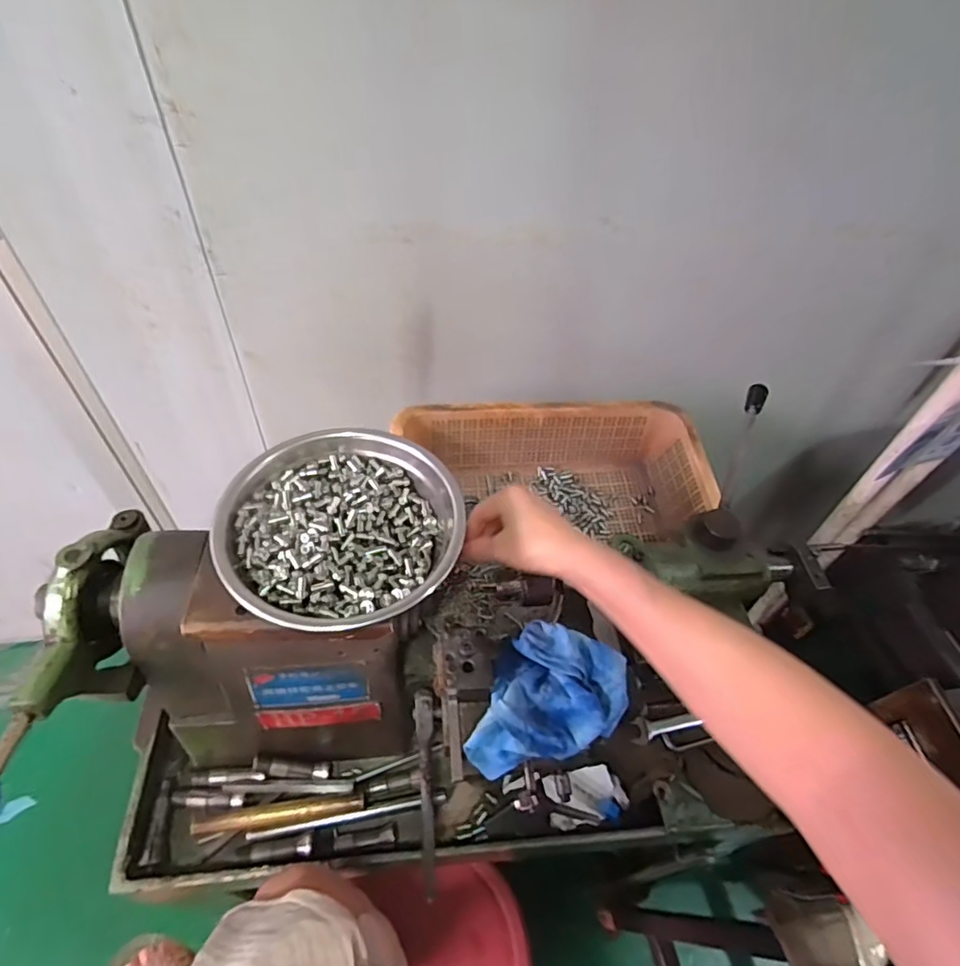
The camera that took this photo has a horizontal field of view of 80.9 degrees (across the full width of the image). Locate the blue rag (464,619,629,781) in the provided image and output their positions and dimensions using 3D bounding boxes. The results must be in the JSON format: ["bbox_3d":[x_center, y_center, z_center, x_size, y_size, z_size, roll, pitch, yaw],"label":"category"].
[{"bbox_3d":[0.058,0.173,0.442,0.103,0.034,0.117,17,51,8],"label":"blue rag"}]

